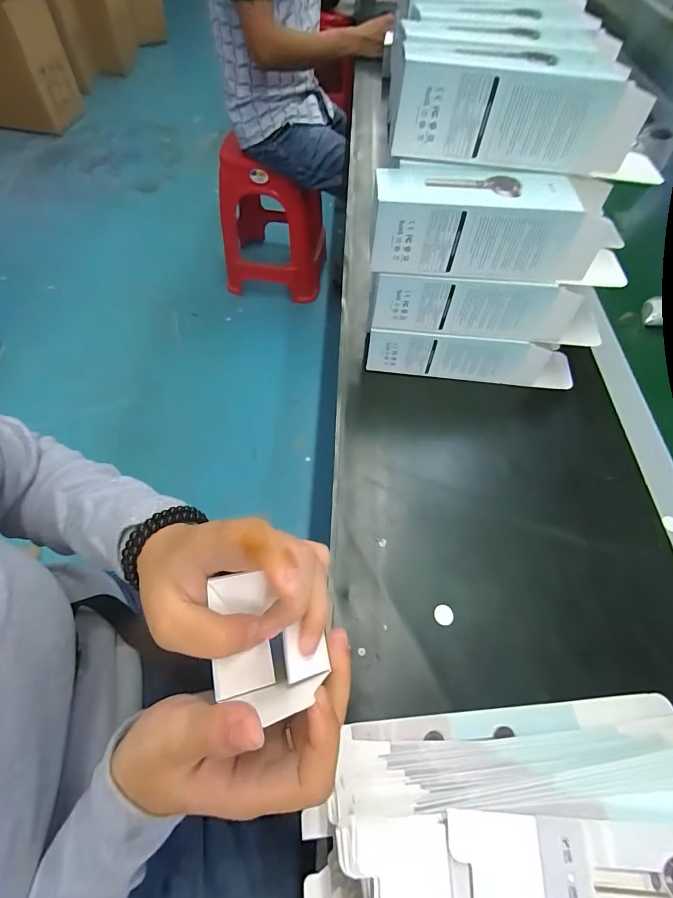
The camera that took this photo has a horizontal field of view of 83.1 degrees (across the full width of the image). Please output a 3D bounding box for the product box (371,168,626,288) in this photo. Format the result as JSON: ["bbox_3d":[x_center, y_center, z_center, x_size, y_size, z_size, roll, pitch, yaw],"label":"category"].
[{"bbox_3d":[0.143,-0.192,0.328,0.224,0.058,0.066,4,60,-1],"label":"product box"}]

